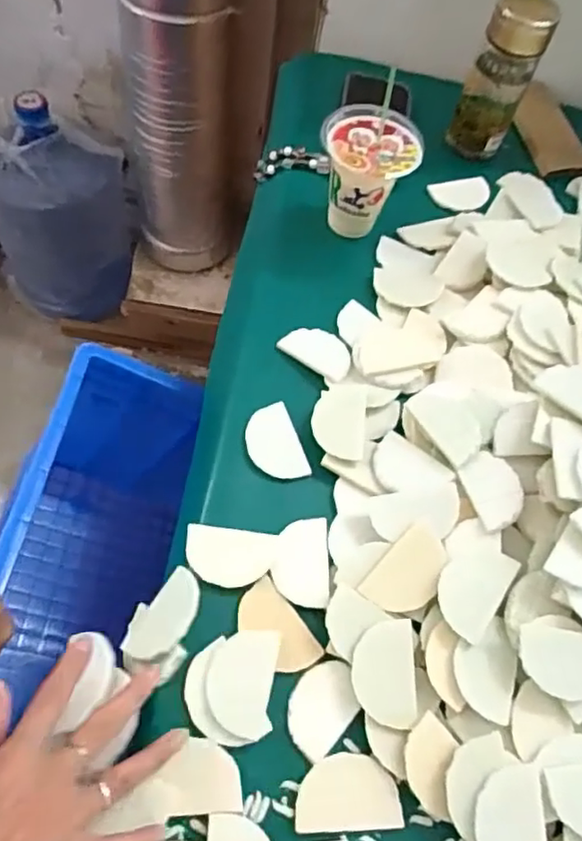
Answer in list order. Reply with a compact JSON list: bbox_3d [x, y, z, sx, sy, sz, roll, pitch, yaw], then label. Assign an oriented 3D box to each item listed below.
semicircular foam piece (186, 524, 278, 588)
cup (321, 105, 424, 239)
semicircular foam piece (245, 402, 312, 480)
[{"bbox_3d":[-0.047,0.103,0.472,0.066,0.004,0.044,8,61,0],"label":"semicircular foam piece"},{"bbox_3d":[0.076,-0.237,0.616,0.088,0.112,0.080,-1,60,1],"label":"cup"},{"bbox_3d":[-0.015,0.020,0.523,0.042,0.005,0.068,-16,69,-16],"label":"semicircular foam piece"}]

